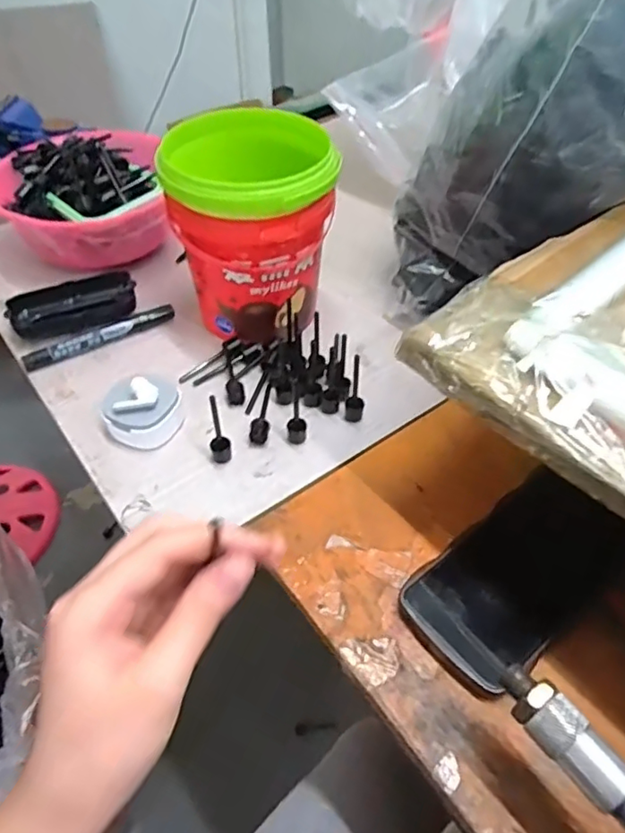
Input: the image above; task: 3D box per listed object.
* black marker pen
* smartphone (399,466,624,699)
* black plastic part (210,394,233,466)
[{"bbox_3d":[-0.188,-0.073,0.520,0.133,0.015,0.018,-27,53,-21],"label":"black marker pen"},{"bbox_3d":[0.123,0.095,0.353,0.135,0.009,0.076,-38,61,-12],"label":"smartphone"},{"bbox_3d":[-0.067,0.011,0.415,0.015,0.057,0.013,-11,49,-8],"label":"black plastic part"}]

